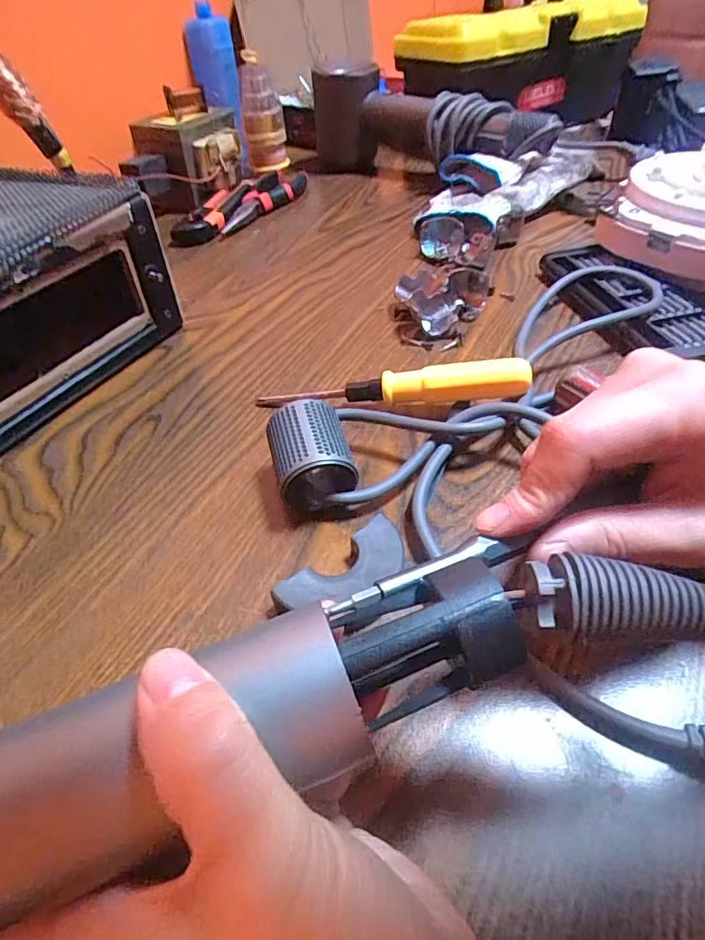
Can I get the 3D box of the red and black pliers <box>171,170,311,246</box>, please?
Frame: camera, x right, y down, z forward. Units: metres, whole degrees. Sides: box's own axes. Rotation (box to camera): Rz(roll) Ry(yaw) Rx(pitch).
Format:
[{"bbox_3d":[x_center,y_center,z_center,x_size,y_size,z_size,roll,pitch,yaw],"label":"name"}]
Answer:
[{"bbox_3d":[-0.115,-0.281,0.551,0.055,0.025,0.195,27,53,27],"label":"red and black pliers"}]

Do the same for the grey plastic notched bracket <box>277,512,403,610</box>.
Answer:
[{"bbox_3d":[-0.002,0.047,0.227,0.059,0.015,0.027,-32,52,-25],"label":"grey plastic notched bracket"}]

